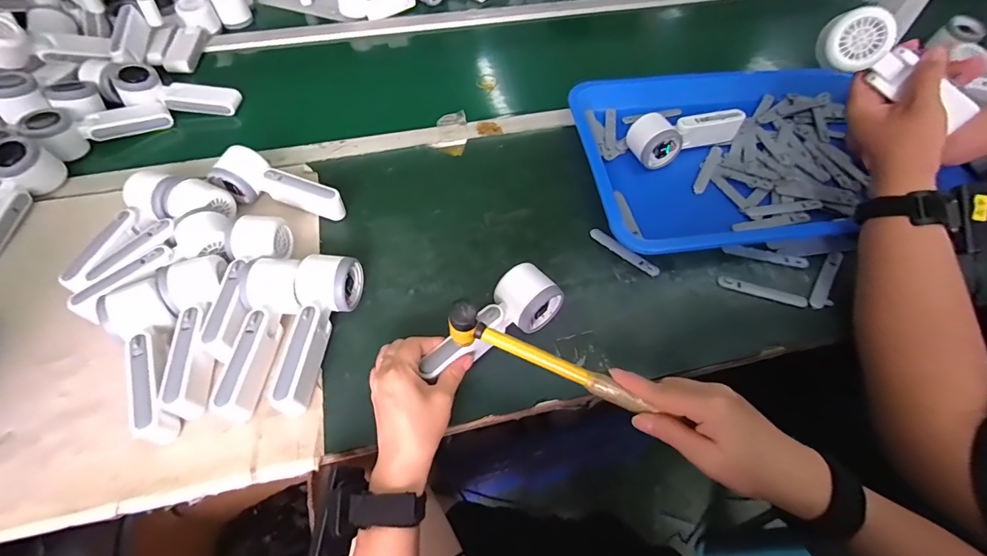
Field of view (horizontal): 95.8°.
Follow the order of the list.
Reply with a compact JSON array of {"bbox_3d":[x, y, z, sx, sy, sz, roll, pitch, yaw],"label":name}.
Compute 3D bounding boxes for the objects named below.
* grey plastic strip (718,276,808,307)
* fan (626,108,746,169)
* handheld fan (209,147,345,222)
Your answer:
[{"bbox_3d":[0.307,0.015,0.507,0.096,0.004,0.015,14,57,10],"label":"grey plastic strip"},{"bbox_3d":[0.266,-0.206,0.621,0.161,0.048,0.059,-21,58,-14],"label":"fan"},{"bbox_3d":[-0.268,-0.109,0.560,0.160,0.057,0.059,21,58,14],"label":"handheld fan"}]

